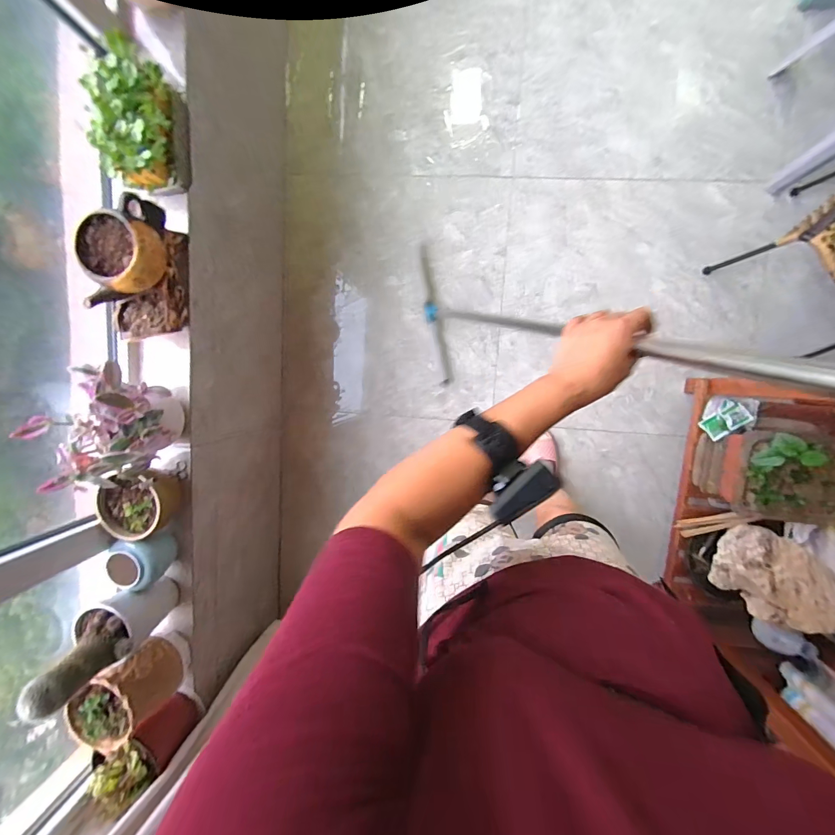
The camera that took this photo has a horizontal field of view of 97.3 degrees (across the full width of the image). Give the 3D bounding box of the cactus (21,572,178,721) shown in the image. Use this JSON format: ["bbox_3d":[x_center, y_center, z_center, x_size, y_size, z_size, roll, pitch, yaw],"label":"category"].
[{"bbox_3d":[-0.660,0.458,0.776,0.122,0.291,0.123,-33,92,8],"label":"cactus"}]

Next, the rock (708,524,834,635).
[{"bbox_3d":[0.931,0.420,0.970,0.105,0.262,0.209,23,98,3],"label":"rock"}]

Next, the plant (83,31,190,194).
[{"bbox_3d":[-0.571,-0.601,0.758,0.137,0.128,0.235,7,97,5],"label":"plant"}]

